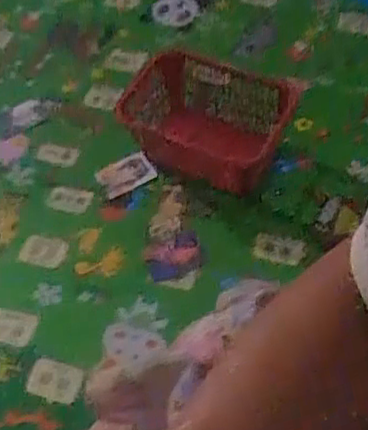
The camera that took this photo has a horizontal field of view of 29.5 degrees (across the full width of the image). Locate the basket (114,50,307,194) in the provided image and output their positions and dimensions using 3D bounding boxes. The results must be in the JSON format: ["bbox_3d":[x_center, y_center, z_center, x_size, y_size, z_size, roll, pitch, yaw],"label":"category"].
[{"bbox_3d":[0.039,-0.157,1.129,0.263,0.122,0.175,12,57,13],"label":"basket"}]

